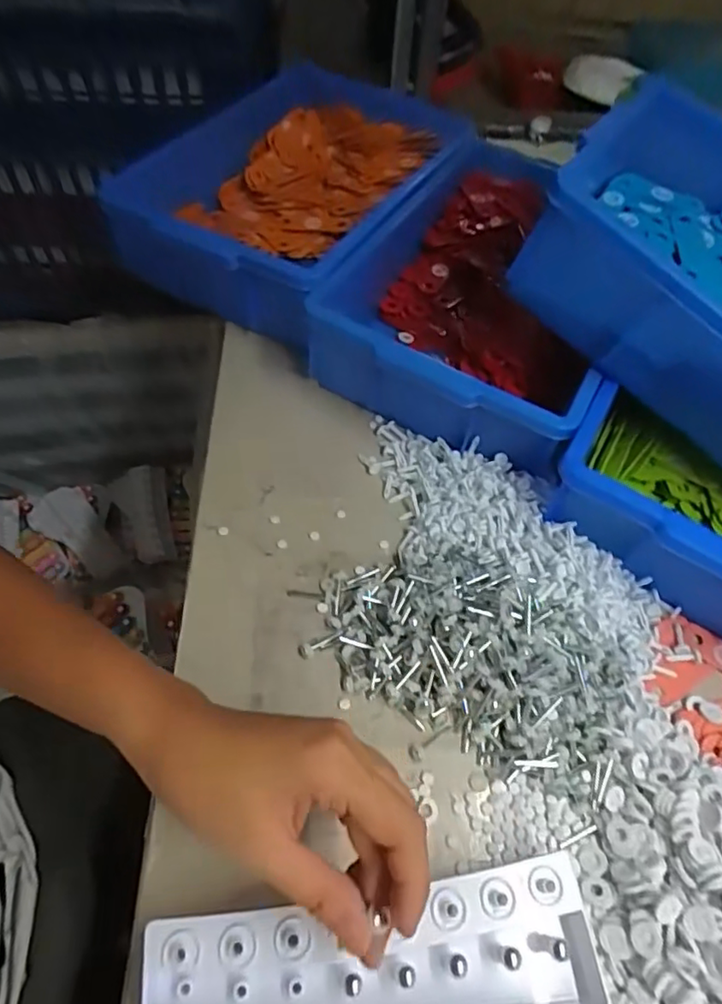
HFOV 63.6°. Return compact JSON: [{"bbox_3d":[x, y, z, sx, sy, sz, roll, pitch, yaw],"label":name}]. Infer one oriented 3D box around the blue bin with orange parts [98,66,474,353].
[{"bbox_3d":[-0.058,-0.363,0.652,0.294,0.096,0.410,29,60,15],"label":"blue bin with orange parts"}]

